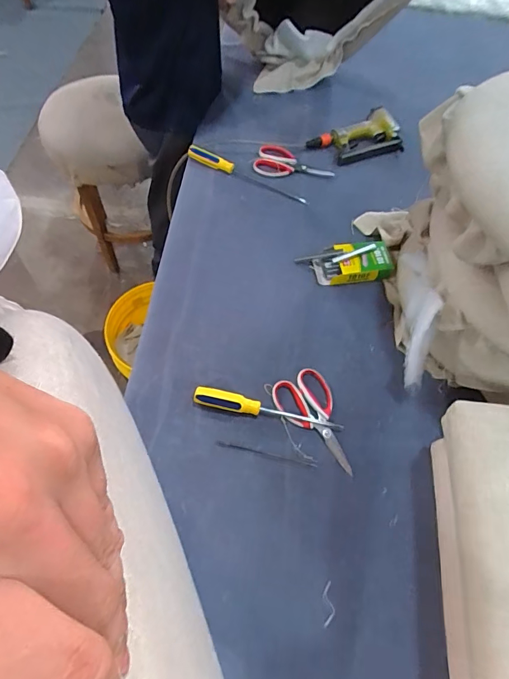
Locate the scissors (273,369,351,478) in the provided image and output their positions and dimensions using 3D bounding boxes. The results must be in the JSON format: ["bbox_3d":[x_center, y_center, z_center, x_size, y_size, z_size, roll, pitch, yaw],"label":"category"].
[{"bbox_3d":[0.116,0.135,0.714,0.101,0.025,0.190,-34,69,-20],"label":"scissors"}]

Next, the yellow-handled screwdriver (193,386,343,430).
[{"bbox_3d":[0.018,0.120,0.702,0.241,0.024,0.026,14,62,1],"label":"yellow-handled screwdriver"}]

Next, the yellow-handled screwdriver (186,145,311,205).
[{"bbox_3d":[-0.015,-0.383,0.975,0.301,0.027,0.029,25,64,2],"label":"yellow-handled screwdriver"}]

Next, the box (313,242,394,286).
[{"bbox_3d":[0.203,-0.158,0.861,0.158,0.037,0.086,-3,61,-5],"label":"box"}]

